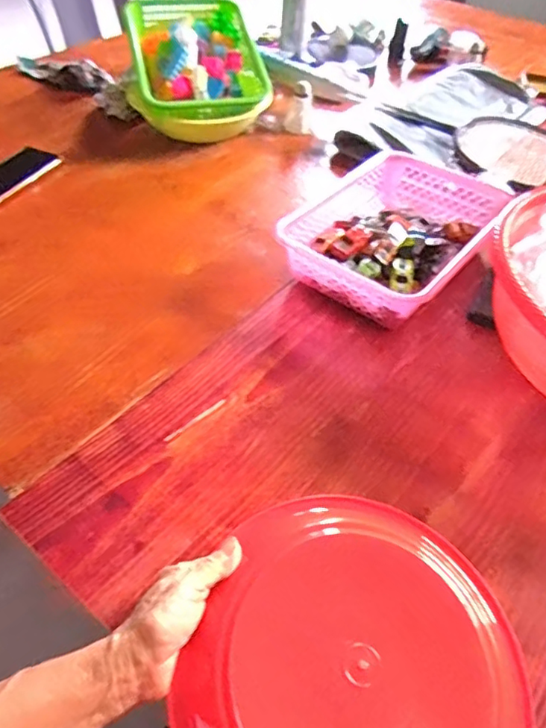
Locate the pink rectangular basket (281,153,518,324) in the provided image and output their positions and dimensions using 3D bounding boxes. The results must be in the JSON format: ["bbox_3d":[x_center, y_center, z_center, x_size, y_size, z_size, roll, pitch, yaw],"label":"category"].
[{"bbox_3d":[0.165,-0.178,0.745,0.217,0.074,0.303,28,52,21],"label":"pink rectangular basket"}]

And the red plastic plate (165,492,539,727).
[{"bbox_3d":[0.059,0.210,0.396,0.253,0.050,0.231,1,48,-1],"label":"red plastic plate"}]

